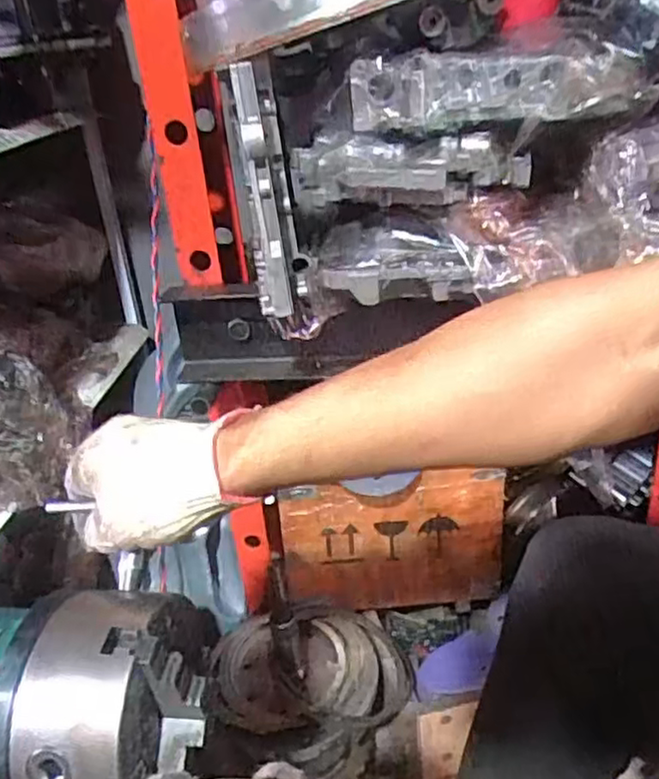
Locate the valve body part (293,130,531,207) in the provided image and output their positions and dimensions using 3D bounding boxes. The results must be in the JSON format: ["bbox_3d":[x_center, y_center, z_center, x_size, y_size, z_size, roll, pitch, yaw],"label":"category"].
[{"bbox_3d":[0.063,-0.180,0.549,0.182,0.045,0.078,-5,27,2],"label":"valve body part"}]

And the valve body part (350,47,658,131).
[{"bbox_3d":[0.130,-0.234,0.524,0.222,0.051,0.030,-1,27,10],"label":"valve body part"}]

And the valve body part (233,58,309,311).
[{"bbox_3d":[-0.049,-0.169,0.574,0.042,0.195,0.089,-7,27,-2],"label":"valve body part"}]

